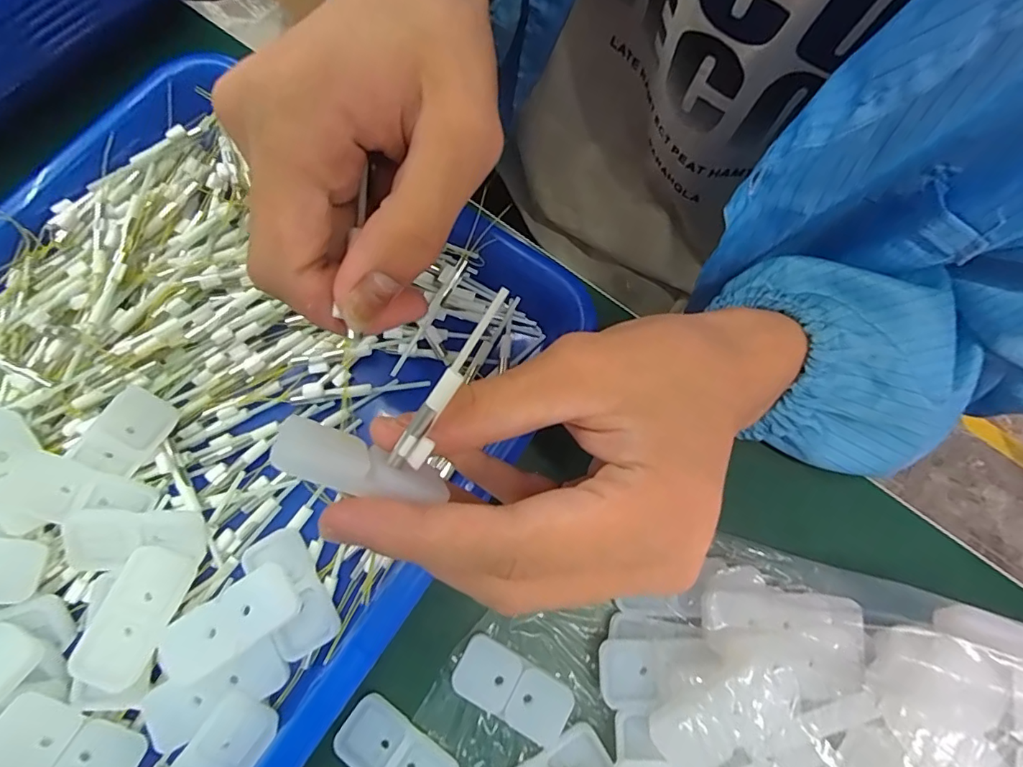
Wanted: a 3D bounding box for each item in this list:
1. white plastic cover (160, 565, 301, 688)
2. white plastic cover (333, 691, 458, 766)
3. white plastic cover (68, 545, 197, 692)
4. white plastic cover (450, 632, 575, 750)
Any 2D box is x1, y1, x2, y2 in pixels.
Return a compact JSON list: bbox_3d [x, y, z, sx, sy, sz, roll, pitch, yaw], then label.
[{"bbox_3d":[-0.105,0.089,0.191,0.048,0.006,0.023,-35,78,-9],"label":"white plastic cover"},{"bbox_3d":[-0.044,0.142,0.197,0.046,0.010,0.024,34,77,8],"label":"white plastic cover"},{"bbox_3d":[-0.138,0.085,0.189,0.023,0.008,0.047,20,76,4],"label":"white plastic cover"},{"bbox_3d":[0.000,0.121,0.205,0.046,0.007,0.022,29,77,7],"label":"white plastic cover"}]

